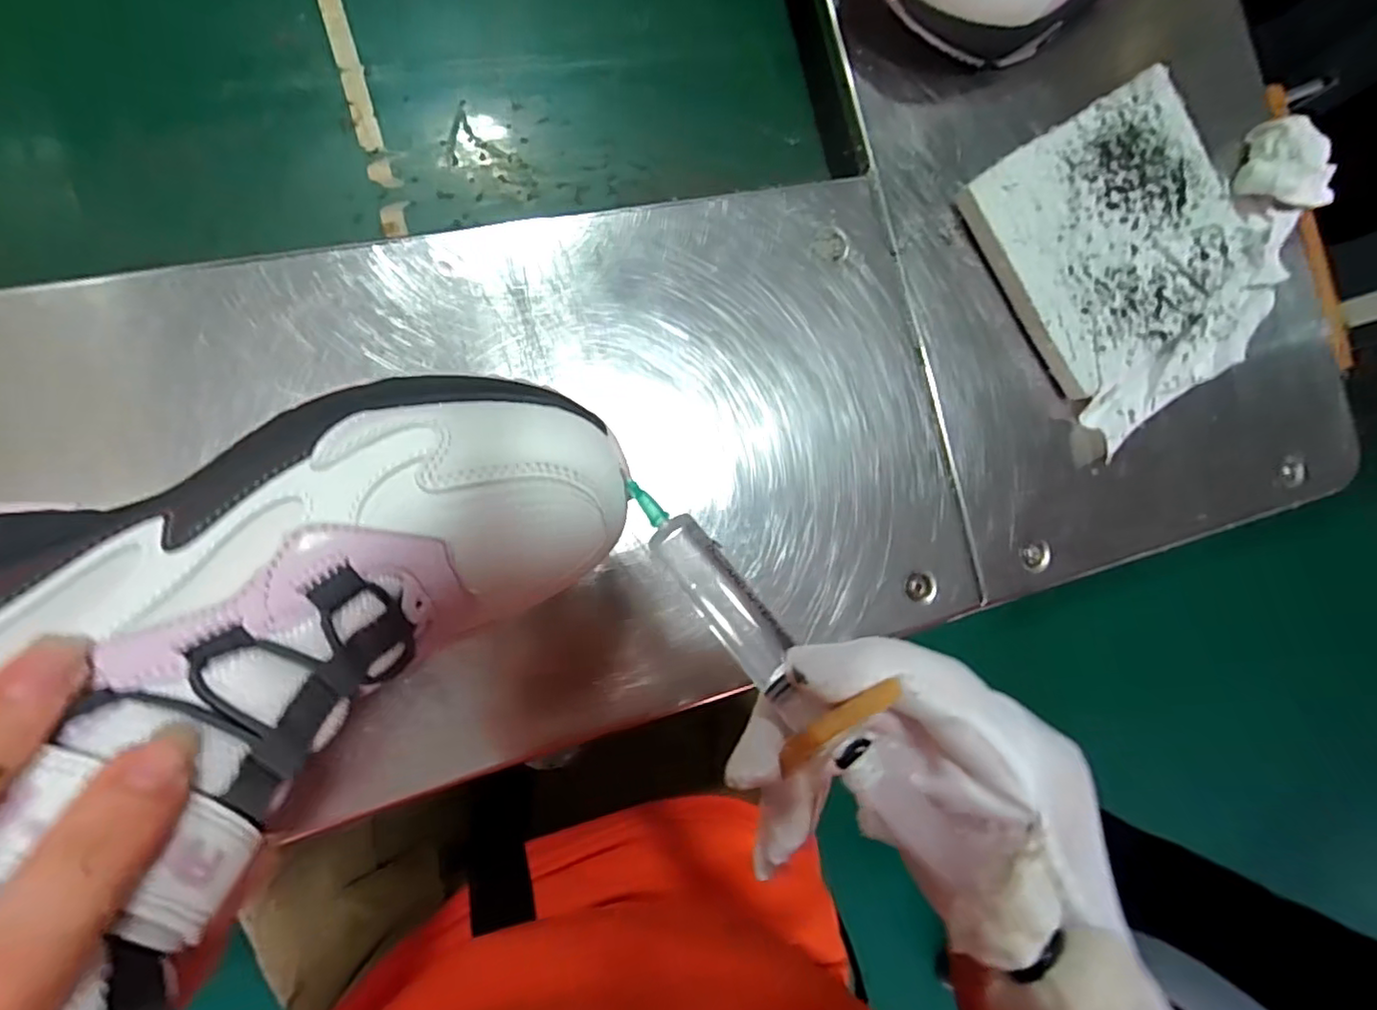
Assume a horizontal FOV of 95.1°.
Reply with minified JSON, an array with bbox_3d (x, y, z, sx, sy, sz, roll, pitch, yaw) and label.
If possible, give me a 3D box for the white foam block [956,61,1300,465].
[{"bbox_3d":[0.250,-0.140,0.351,0.161,0.017,0.163,-35,94,-13],"label":"white foam block"}]

